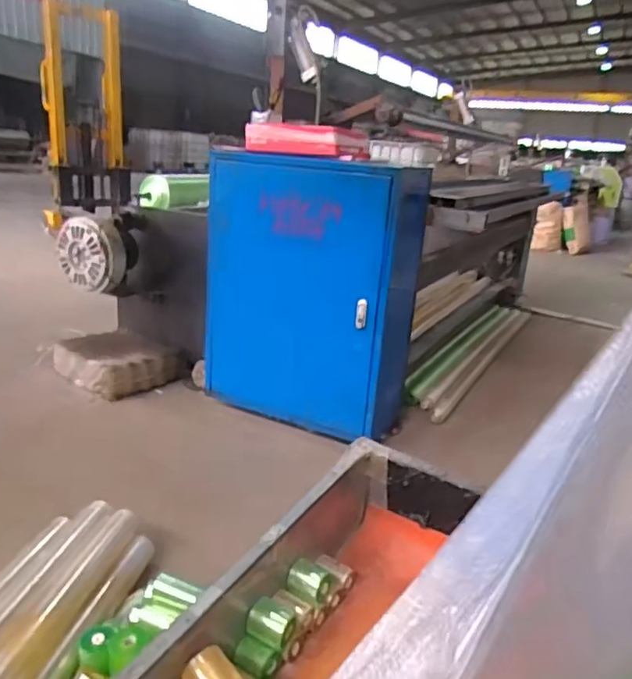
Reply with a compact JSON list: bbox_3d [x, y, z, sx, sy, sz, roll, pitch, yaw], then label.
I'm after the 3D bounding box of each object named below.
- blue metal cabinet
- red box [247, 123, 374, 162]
[{"bbox_3d":[-0.038,-0.137,1.944,0.682,0.856,0.242,13,19,24],"label":"blue metal cabinet"},{"bbox_3d":[-0.024,-0.602,1.786,0.315,0.079,0.228,15,20,28],"label":"red box"}]

